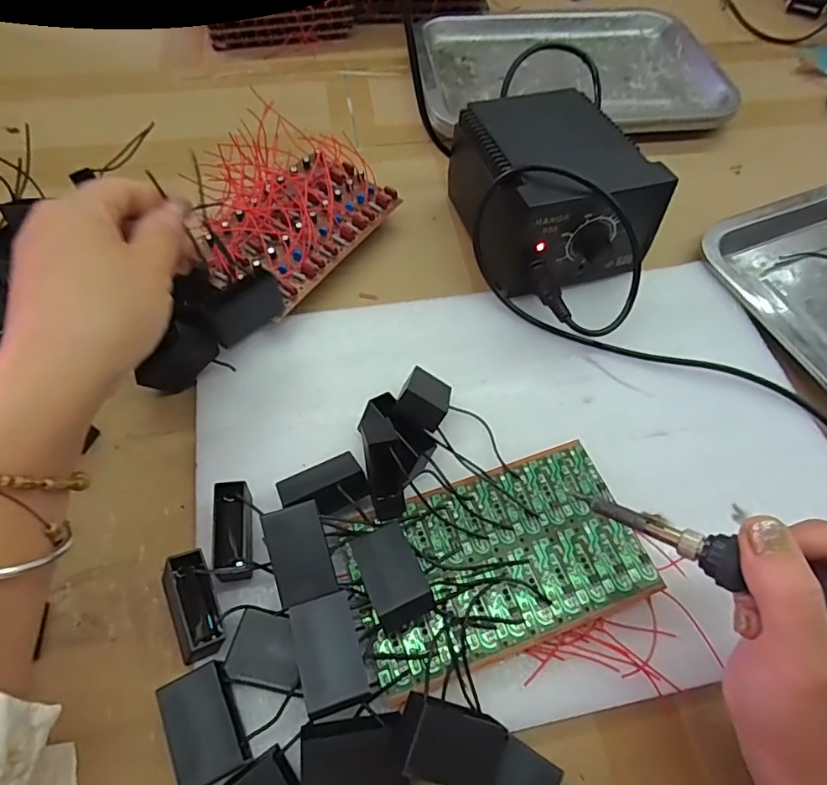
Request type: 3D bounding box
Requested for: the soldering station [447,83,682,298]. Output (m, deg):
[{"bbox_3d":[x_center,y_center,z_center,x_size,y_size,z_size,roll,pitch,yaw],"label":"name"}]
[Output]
[{"bbox_3d":[0.106,-0.152,0.393,0.118,0.090,0.155,-13,60,-9],"label":"soldering station"}]

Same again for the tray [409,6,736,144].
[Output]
[{"bbox_3d":[0.165,-0.342,0.544,0.311,0.032,0.206,-3,59,-3],"label":"tray"}]

